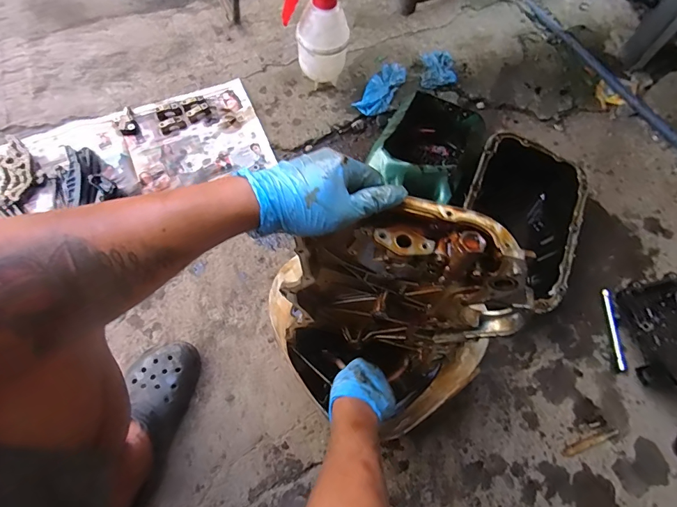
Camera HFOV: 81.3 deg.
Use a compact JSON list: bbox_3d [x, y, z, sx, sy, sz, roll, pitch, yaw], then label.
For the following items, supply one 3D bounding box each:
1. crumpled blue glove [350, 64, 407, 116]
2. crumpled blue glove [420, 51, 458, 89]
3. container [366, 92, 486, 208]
[{"bbox_3d":[0.108,-0.403,0.966,0.070,0.025,0.165,33,71,10],"label":"crumpled blue glove"},{"bbox_3d":[0.250,-0.468,1.002,0.086,0.021,0.106,-2,69,-4],"label":"crumpled blue glove"},{"bbox_3d":[0.189,-0.212,0.856,0.190,0.158,0.205,23,67,5],"label":"container"}]

